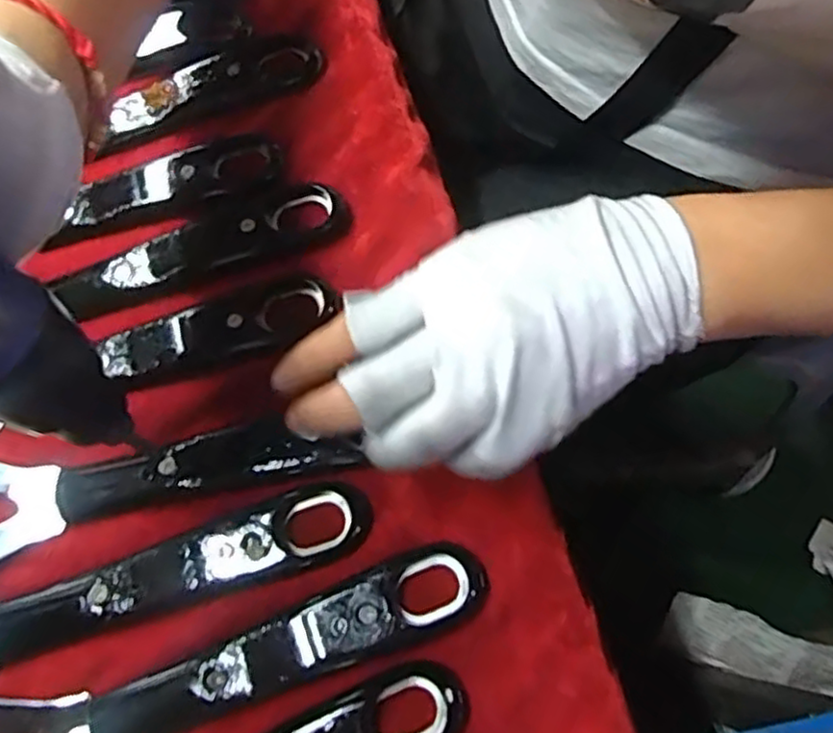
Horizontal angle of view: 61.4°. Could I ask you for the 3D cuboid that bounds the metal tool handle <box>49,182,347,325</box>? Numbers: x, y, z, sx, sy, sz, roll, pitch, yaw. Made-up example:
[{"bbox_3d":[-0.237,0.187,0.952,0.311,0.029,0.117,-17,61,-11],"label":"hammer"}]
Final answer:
[{"bbox_3d":[-0.095,-0.054,0.314,0.129,0.014,0.032,-23,71,-7],"label":"metal tool handle"}]

